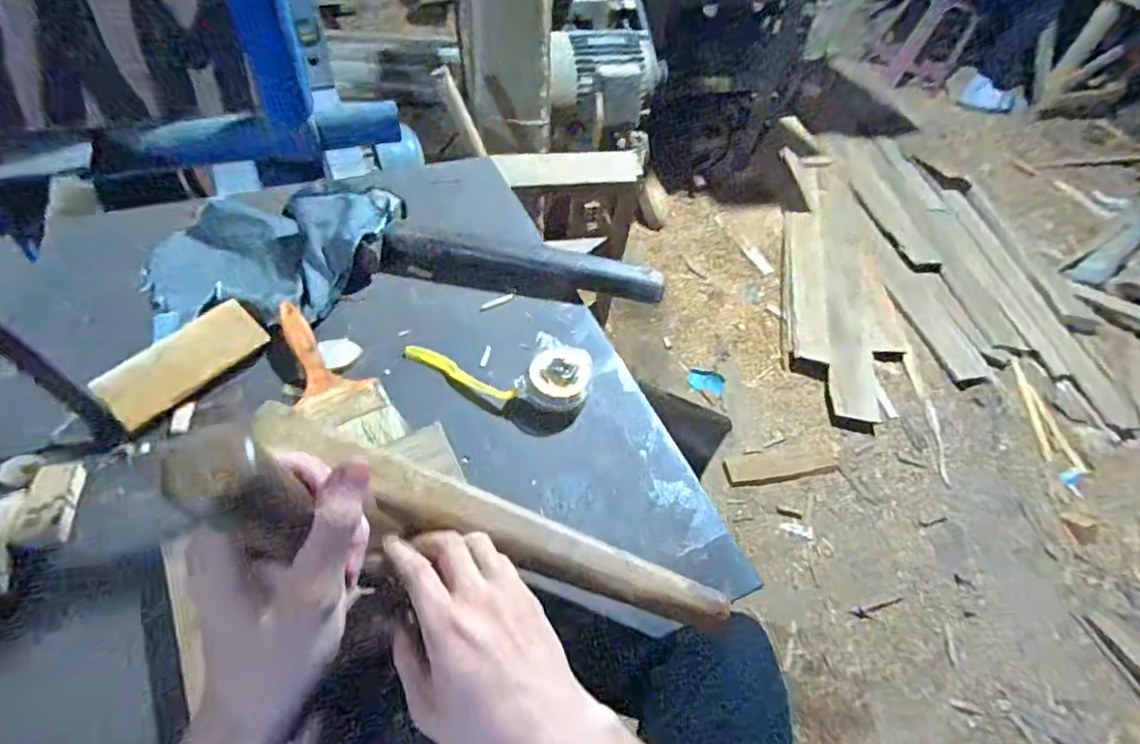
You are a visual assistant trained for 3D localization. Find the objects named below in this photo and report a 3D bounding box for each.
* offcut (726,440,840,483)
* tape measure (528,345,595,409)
[{"bbox_3d":[0.539,0.223,1.426,0.303,0.023,0.085,-8,57,-10],"label":"offcut"},{"bbox_3d":[-0.010,0.006,0.532,0.055,0.032,0.066,17,51,6],"label":"tape measure"}]

